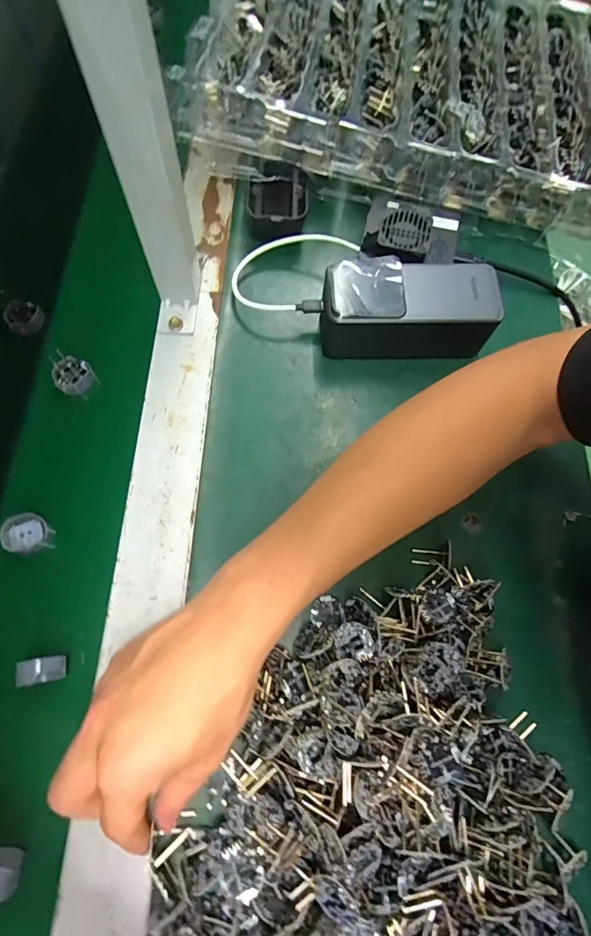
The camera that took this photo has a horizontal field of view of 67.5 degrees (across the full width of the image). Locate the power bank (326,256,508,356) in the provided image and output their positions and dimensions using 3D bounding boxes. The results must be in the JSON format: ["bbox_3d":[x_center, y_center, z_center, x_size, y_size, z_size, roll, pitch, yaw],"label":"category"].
[{"bbox_3d":[0.086,-0.123,0.346,0.129,0.056,0.060,0,71,-1],"label":"power bank"}]

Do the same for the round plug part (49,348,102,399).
[{"bbox_3d":[-0.177,-0.074,0.351,0.028,0.025,0.028,0,71,-1],"label":"round plug part"}]

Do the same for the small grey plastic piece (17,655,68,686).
[{"bbox_3d":[-0.156,0.124,0.271,0.026,0.012,0.014,-11,71,-5],"label":"small grey plastic piece"}]

